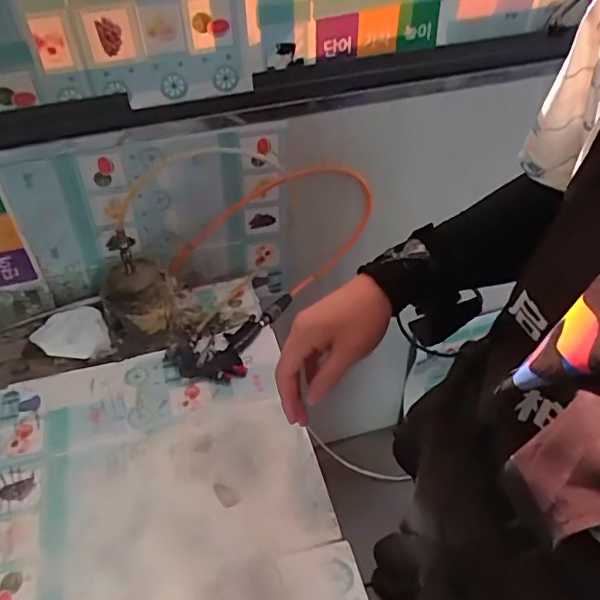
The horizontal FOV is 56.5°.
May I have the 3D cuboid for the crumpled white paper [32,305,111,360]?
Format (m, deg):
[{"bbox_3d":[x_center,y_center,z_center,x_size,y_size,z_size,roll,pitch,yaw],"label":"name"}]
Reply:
[{"bbox_3d":[-0.405,0.063,0.990,0.117,0.031,0.108,-24,49,-21],"label":"crumpled white paper"}]

